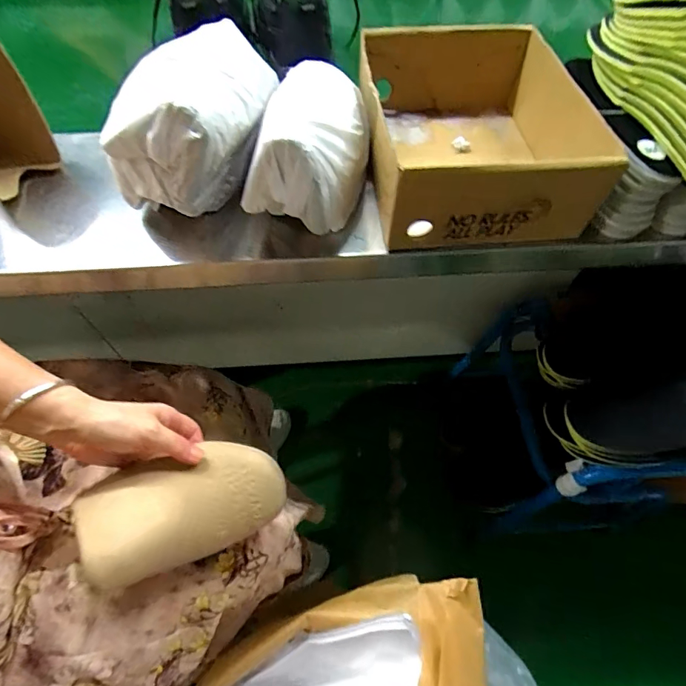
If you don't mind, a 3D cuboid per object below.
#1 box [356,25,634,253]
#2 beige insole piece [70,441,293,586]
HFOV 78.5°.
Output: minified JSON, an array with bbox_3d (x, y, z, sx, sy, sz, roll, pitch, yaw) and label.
[{"bbox_3d":[0.138,-0.245,0.489,0.231,0.103,0.272,-4,60,-2],"label":"box"},{"bbox_3d":[-0.150,0.152,0.405,0.178,0.038,0.095,-9,57,-35],"label":"beige insole piece"}]

